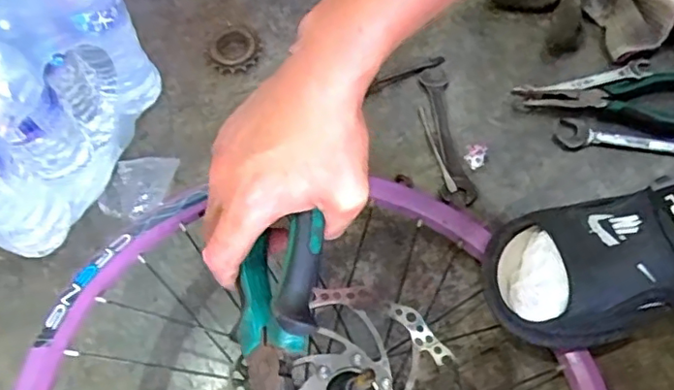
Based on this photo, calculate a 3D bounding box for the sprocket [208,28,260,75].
[{"bbox_3d":[-0.115,-0.161,0.657,0.054,0.013,0.056,-2,62,3],"label":"sprocket"}]

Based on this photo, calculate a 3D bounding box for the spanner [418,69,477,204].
[{"bbox_3d":[0.110,-0.062,0.595,0.030,0.011,0.160,-7,62,0],"label":"spanner"}]

